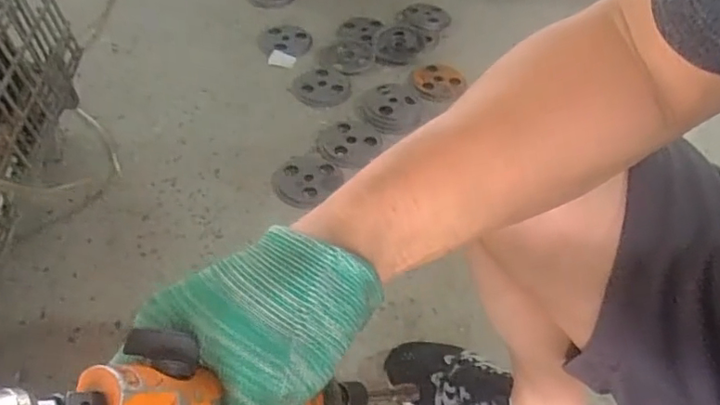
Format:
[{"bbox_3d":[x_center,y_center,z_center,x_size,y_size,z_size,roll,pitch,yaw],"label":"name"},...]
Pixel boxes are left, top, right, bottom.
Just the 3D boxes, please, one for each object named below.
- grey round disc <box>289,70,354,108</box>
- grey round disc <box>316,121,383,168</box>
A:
[{"bbox_3d":[-0.079,-0.248,1.146,0.124,0.014,0.123,2,50,-3],"label":"grey round disc"},{"bbox_3d":[-0.022,-0.120,1.043,0.120,0.014,0.122,2,50,-3],"label":"grey round disc"}]

